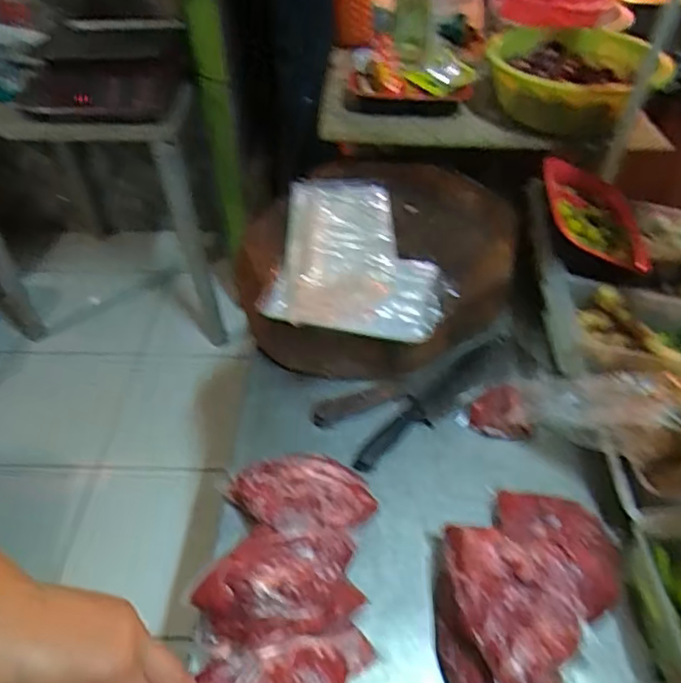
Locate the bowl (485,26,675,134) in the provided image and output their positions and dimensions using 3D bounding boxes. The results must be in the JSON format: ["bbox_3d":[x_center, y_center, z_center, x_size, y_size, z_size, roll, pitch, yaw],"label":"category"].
[{"bbox_3d":[0.399,-0.475,1.004,0.254,0.114,0.263,6,47,7],"label":"bowl"}]

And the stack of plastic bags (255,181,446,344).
[{"bbox_3d":[0.029,-0.140,0.830,0.241,0.032,0.336,4,46,5],"label":"stack of plastic bags"}]

